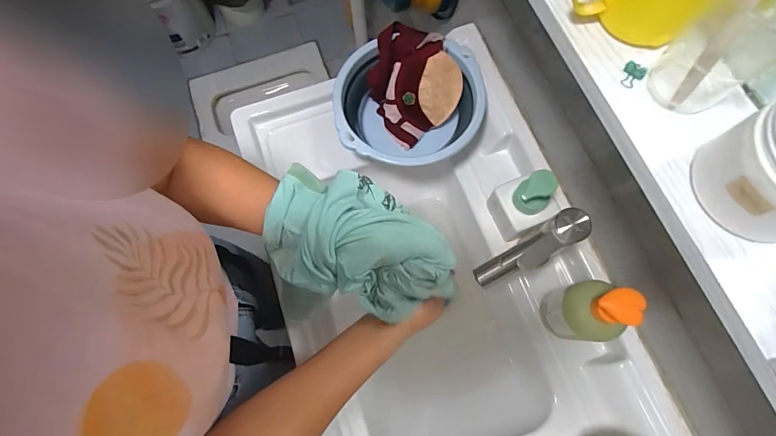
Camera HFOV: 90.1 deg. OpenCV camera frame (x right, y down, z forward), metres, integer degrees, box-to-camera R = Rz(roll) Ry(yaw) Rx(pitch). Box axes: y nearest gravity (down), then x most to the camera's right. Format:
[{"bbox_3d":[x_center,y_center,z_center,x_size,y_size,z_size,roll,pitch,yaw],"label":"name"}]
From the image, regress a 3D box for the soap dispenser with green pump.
[{"bbox_3d":[0.200,-0.024,0.552,0.071,0.134,0.075,-26,75,-6],"label":"soap dispenser with green pump"}]

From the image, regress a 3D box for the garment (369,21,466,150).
[{"bbox_3d":[0.031,-0.231,0.631,0.120,0.132,0.158,-36,76,-9],"label":"garment"}]

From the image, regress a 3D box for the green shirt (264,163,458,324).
[{"bbox_3d":[-0.021,0.030,0.389,0.191,0.071,0.123,18,75,7],"label":"green shirt"}]

